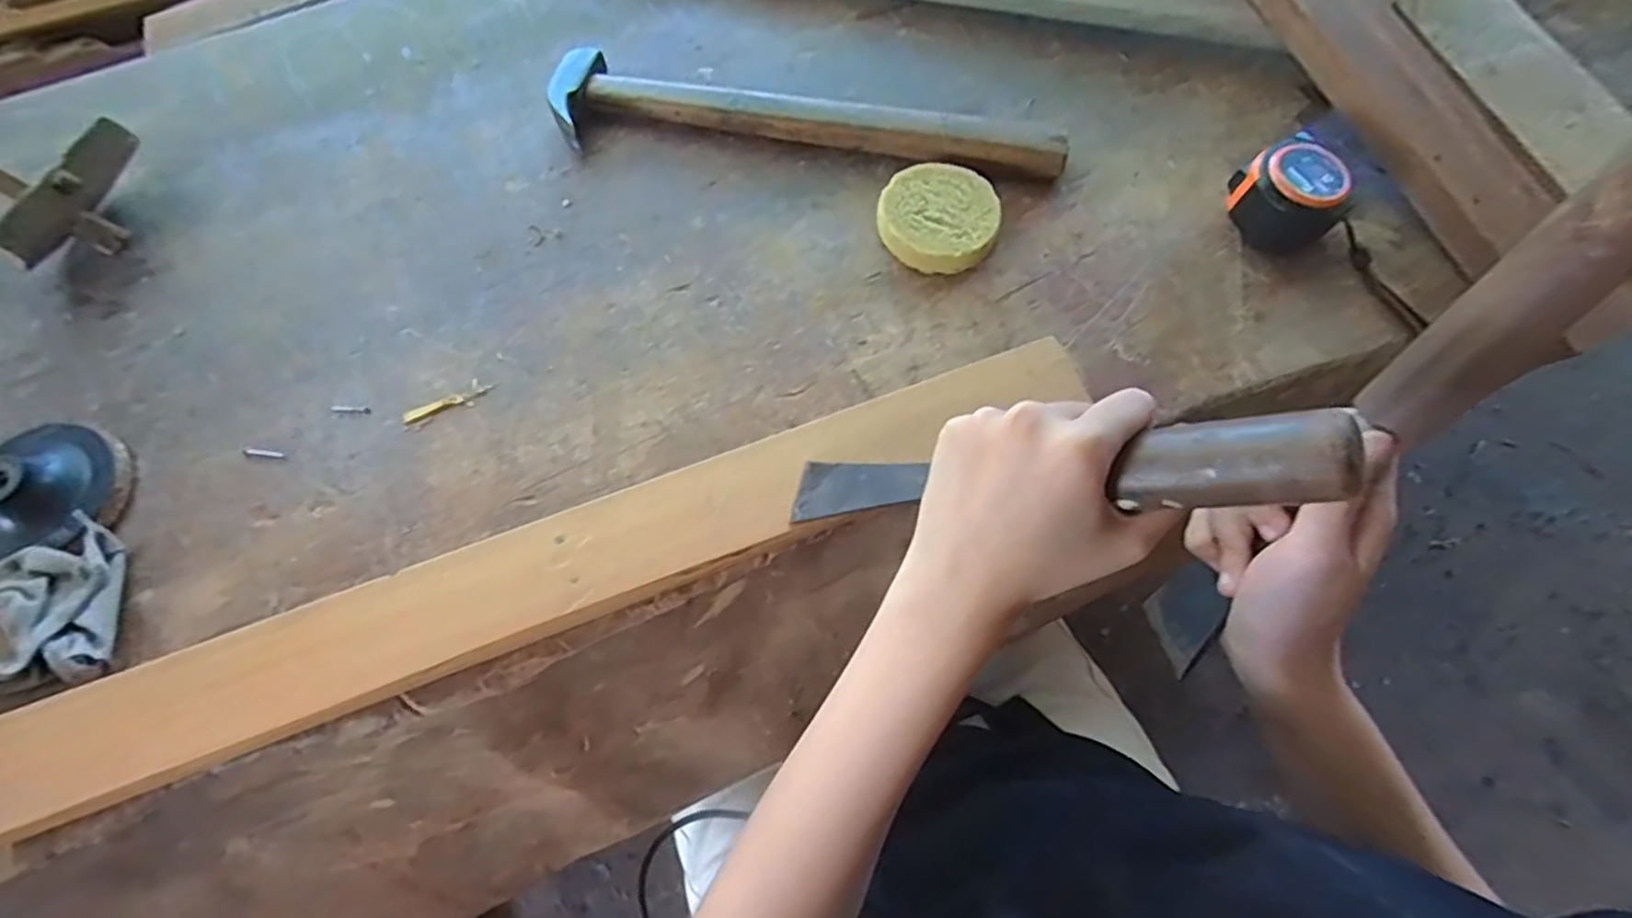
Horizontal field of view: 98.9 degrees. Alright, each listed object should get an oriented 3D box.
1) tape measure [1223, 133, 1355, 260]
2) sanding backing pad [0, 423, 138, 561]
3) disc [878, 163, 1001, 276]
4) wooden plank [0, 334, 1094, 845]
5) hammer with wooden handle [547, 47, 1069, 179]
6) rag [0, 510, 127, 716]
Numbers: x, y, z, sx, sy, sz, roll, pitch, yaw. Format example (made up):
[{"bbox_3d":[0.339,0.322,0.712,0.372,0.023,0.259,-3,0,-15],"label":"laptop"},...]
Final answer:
[{"bbox_3d":[0.305,-0.171,0.450,0.058,0.046,0.064,-32,73,-12],"label":"tape measure"},{"bbox_3d":[-0.436,0.020,0.394,0.078,0.029,0.083,16,70,5],"label":"sanding backing pad"},{"bbox_3d":[0.081,-0.159,0.465,0.076,0.028,0.069,16,70,6],"label":"disc"},{"bbox_3d":[-0.120,0.053,0.373,0.580,0.034,0.055,-21,71,-8],"label":"wooden plank"},{"bbox_3d":[-0.010,-0.244,0.494,0.362,0.035,0.075,7,69,2],"label":"hammer with wooden handle"},{"bbox_3d":[-0.439,0.094,0.363,0.128,0.034,0.091,-18,71,-7],"label":"rag"}]

